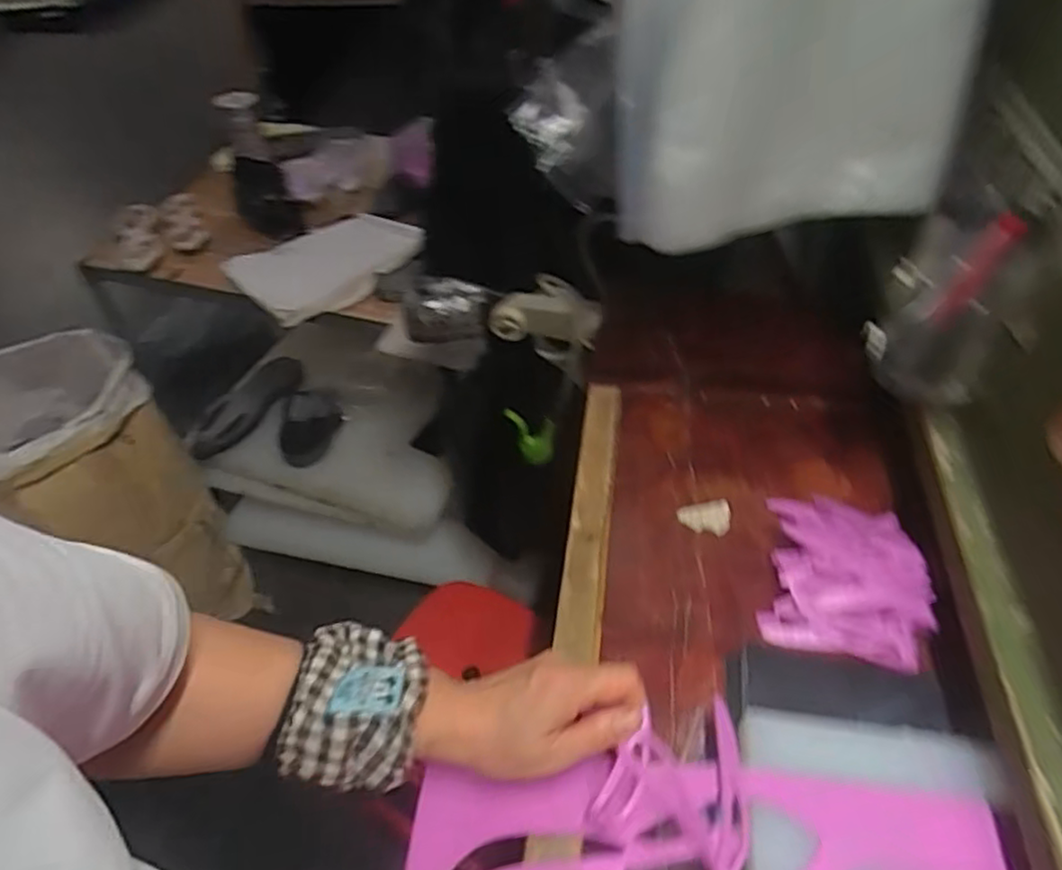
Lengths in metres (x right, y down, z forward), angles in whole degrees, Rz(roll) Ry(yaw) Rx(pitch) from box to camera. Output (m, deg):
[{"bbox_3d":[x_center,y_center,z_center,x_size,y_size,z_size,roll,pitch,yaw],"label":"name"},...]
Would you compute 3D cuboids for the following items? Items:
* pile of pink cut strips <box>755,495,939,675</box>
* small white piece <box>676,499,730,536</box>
[{"bbox_3d":[0.239,0.101,0.518,0.110,0.033,0.135,8,49,10],"label":"pile of pink cut strips"},{"bbox_3d":[0.149,0.071,0.572,0.046,0.004,0.031,-10,49,-6],"label":"small white piece"}]

